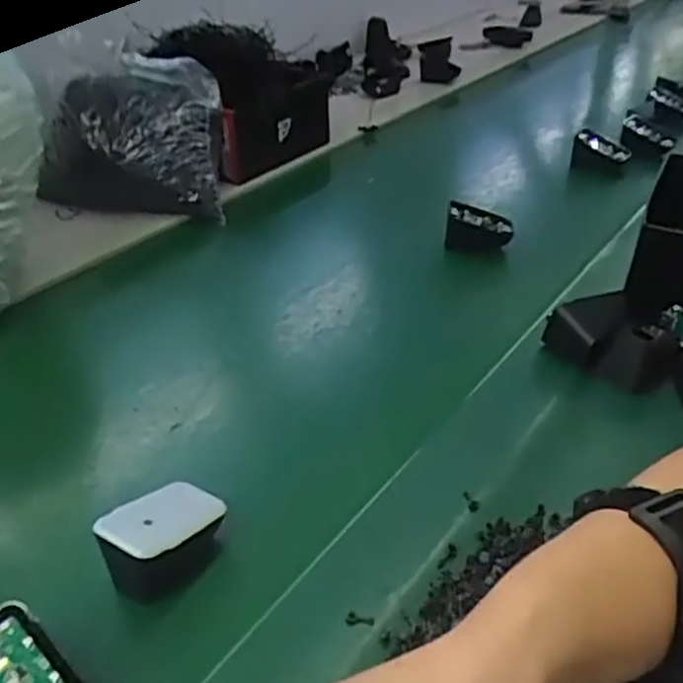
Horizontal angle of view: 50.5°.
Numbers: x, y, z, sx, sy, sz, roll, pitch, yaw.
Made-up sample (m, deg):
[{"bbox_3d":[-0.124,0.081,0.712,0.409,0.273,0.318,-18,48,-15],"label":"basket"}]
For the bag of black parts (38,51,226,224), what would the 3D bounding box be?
[{"bbox_3d":[-0.222,-0.209,0.753,0.191,0.149,0.102,-6,32,-13],"label":"bag of black parts"}]

